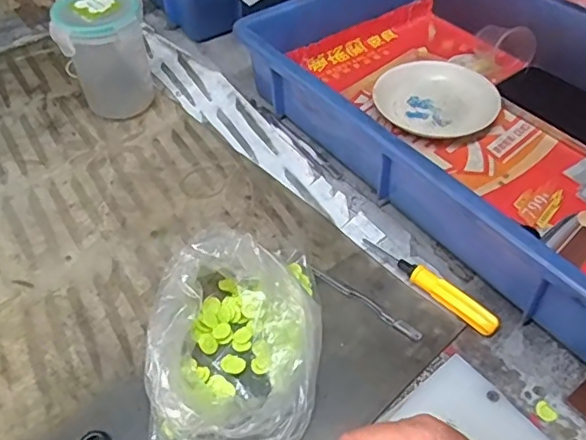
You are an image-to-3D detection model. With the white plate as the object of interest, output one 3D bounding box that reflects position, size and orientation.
[{"bbox_3d":[0.147,-0.127,0.572,0.116,0.022,0.116,0,50,0],"label":"white plate"}]

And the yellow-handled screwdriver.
[{"bbox_3d":[0.100,0.046,0.421,0.117,0.015,0.016,35,58,26],"label":"yellow-handled screwdriver"}]

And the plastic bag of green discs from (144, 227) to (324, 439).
[{"bbox_3d":[-0.034,0.075,0.362,0.104,0.057,0.154,2,50,2],"label":"plastic bag of green discs"}]

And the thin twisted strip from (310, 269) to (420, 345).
[{"bbox_3d":[0.053,0.060,0.413,0.093,0.005,0.009,31,57,24],"label":"thin twisted strip"}]

